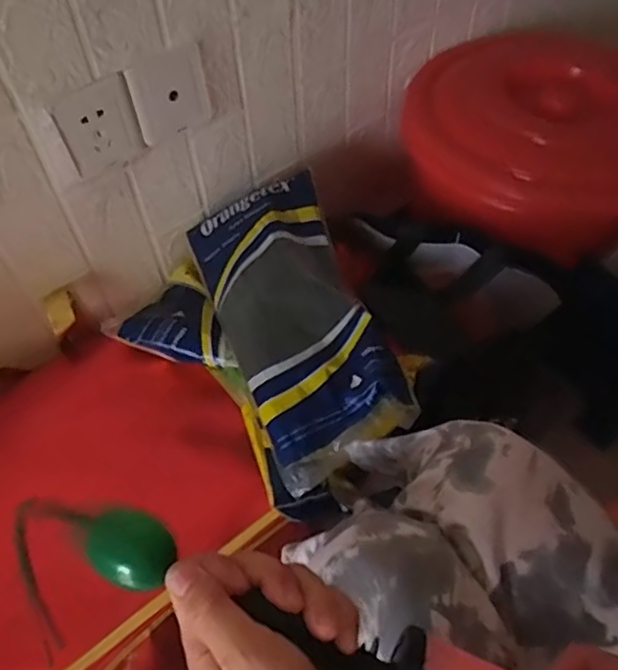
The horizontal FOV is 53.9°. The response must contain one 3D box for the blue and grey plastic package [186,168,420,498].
[{"bbox_3d":[-0.016,-0.022,0.650,0.152,0.031,0.334,-25,64,1],"label":"blue and grey plastic package"}]

